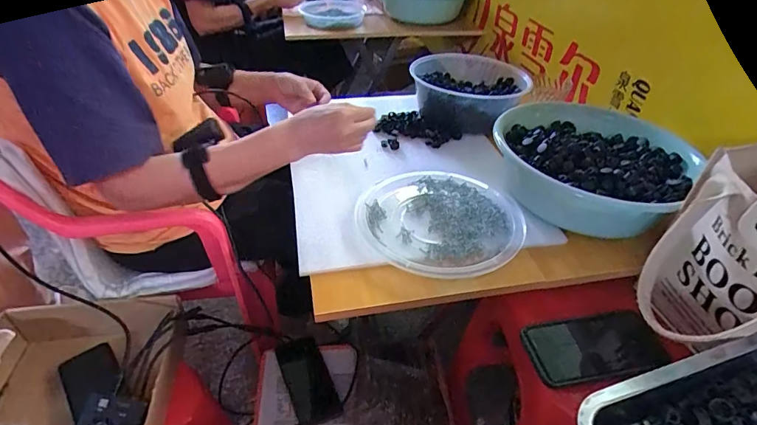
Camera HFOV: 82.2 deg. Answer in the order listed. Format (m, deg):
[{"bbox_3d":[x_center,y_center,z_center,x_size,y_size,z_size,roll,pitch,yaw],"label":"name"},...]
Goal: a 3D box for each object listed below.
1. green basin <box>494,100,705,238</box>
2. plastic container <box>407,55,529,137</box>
[{"bbox_3d":[0.329,-0.081,0.695,0.262,0.085,0.262,1,39,-1],"label":"green basin"},{"bbox_3d":[0.178,-0.245,0.871,0.222,0.075,0.212,-3,39,-5],"label":"plastic container"}]

